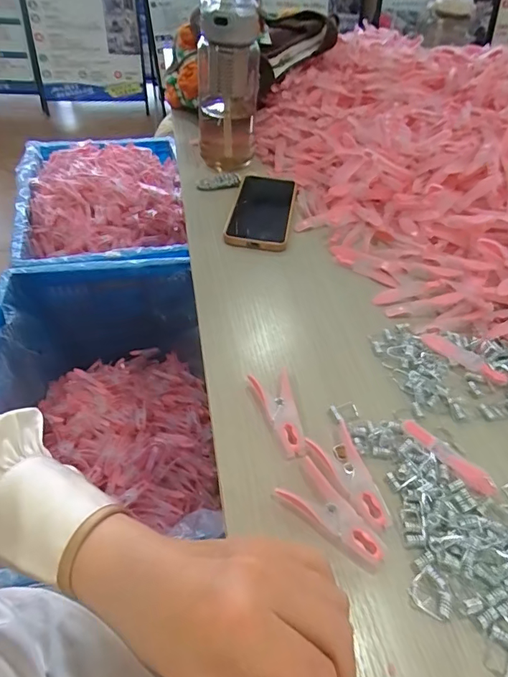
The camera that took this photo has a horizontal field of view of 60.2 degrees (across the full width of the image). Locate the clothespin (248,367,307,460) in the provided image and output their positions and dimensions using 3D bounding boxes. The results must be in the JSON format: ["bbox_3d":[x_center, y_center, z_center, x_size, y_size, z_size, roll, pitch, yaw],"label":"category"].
[{"bbox_3d":[0.021,0.058,0.349,0.028,0.011,0.078,-8,48,-12],"label":"clothespin"}]

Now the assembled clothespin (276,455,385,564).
[{"bbox_3d":[0.057,0.116,0.298,0.076,0.011,0.039,34,53,25],"label":"assembled clothespin"}]

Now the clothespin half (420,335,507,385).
[{"bbox_3d":[0.192,0.016,0.400,0.078,0.008,0.016,33,53,24],"label":"clothespin half"}]

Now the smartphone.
[{"bbox_3d":[0.011,-0.170,0.569,0.077,0.013,0.171,8,47,4],"label":"smartphone"}]

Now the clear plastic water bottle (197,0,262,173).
[{"bbox_3d":[-0.035,-0.354,0.592,0.080,0.190,0.091,0,47,-4],"label":"clear plastic water bottle"}]

